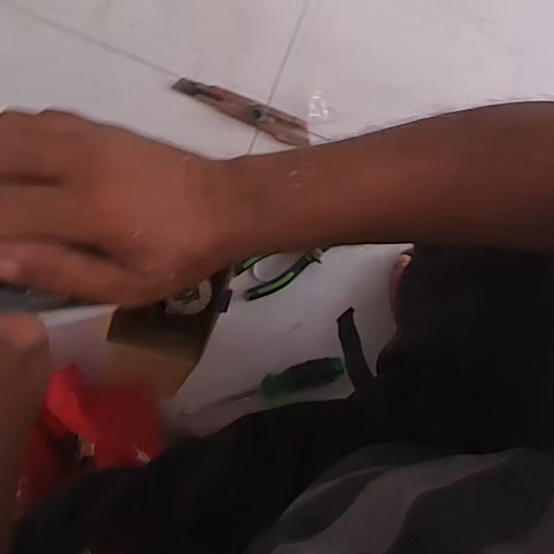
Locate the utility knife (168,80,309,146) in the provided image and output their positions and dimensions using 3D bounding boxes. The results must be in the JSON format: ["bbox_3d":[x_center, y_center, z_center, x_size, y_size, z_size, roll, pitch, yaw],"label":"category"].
[{"bbox_3d":[-0.041,-0.202,0.676,0.165,0.015,0.033,22,96,-7],"label":"utility knife"}]

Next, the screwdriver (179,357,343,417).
[{"bbox_3d":[-0.017,0.144,0.716,0.208,0.023,0.029,-21,99,-1],"label":"screwdriver"}]

